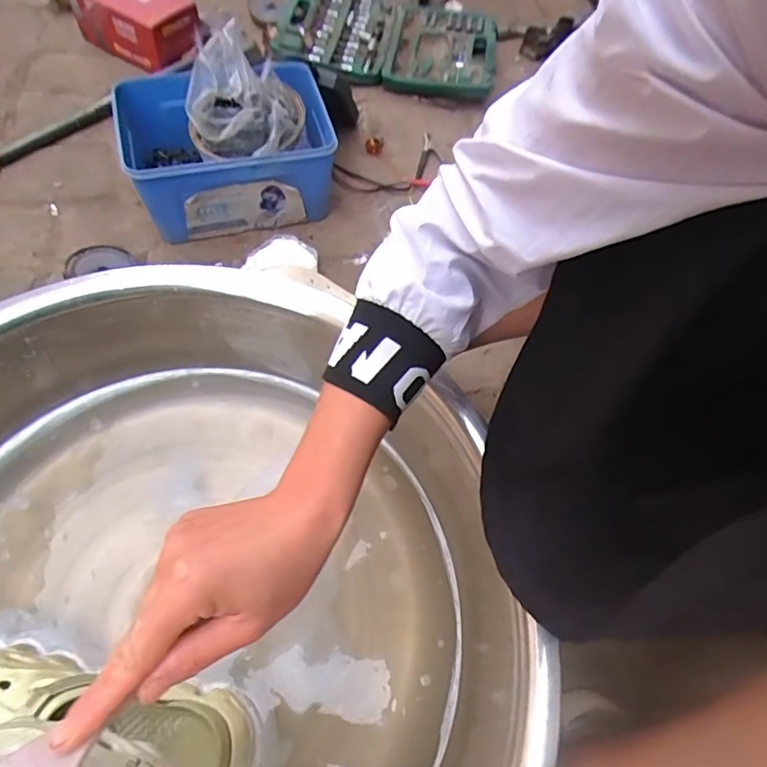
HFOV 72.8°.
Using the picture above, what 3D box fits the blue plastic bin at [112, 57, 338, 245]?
[{"bbox_3d":[-0.203,-0.298,0.698,0.255,0.138,0.155,-17,65,-14],"label":"blue plastic bin"}]

